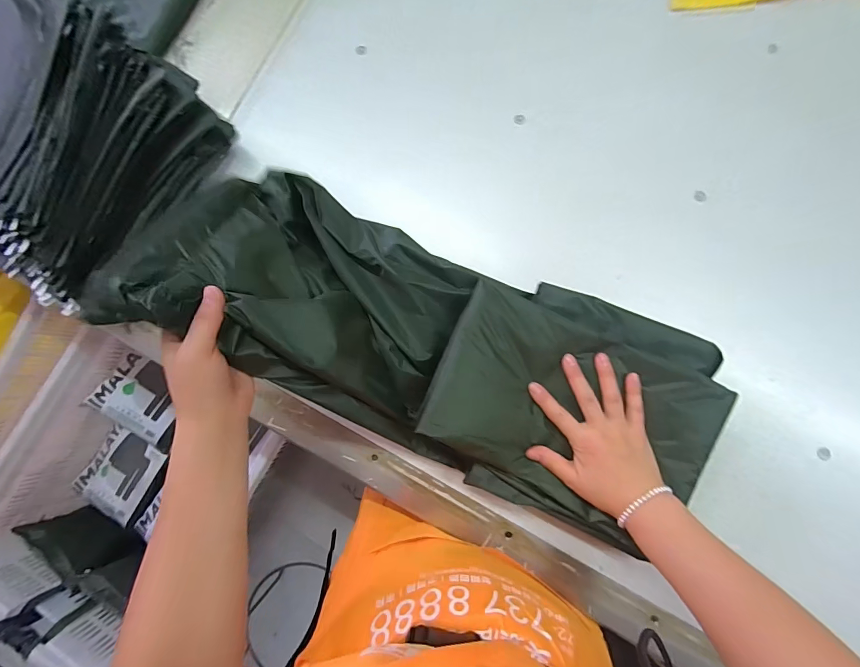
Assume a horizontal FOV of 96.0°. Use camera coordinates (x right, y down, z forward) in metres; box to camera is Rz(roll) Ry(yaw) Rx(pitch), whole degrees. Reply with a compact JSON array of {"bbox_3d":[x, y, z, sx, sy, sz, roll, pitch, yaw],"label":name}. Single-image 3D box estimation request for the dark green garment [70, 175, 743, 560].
[{"bbox_3d":[0.020,0.023,0.383,0.526,0.130,0.230,22,85,-9],"label":"dark green garment"}]

